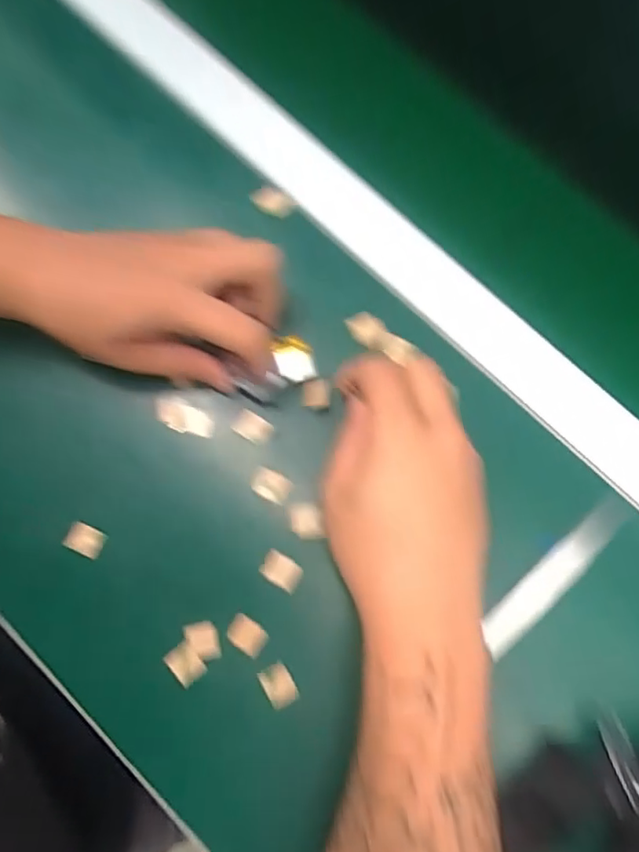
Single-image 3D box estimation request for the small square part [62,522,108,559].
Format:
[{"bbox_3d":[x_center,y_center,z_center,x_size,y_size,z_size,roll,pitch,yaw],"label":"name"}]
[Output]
[{"bbox_3d":[-0.135,0.066,0.337,0.020,0.009,0.016,24,78,6],"label":"small square part"}]

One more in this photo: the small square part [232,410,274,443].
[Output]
[{"bbox_3d":[-0.040,0.001,0.355,0.023,0.007,0.015,30,78,7],"label":"small square part"}]

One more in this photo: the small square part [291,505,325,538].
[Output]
[{"bbox_3d":[-0.007,0.056,0.341,0.018,0.008,0.019,0,76,0],"label":"small square part"}]

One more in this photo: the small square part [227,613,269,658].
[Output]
[{"bbox_3d":[-0.041,0.117,0.327,0.021,0.004,0.016,33,79,8],"label":"small square part"}]

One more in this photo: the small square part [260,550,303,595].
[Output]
[{"bbox_3d":[-0.022,0.083,0.335,0.024,0.004,0.016,30,78,7],"label":"small square part"}]

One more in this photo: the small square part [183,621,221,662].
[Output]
[{"bbox_3d":[-0.065,0.121,0.328,0.018,0.005,0.021,-13,76,-3],"label":"small square part"}]

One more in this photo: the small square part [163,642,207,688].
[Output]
[{"bbox_3d":[-0.074,0.133,0.326,0.016,0.005,0.021,-38,79,-8],"label":"small square part"}]

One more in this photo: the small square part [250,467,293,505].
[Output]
[{"bbox_3d":[-0.029,0.035,0.345,0.023,0.006,0.015,25,78,6],"label":"small square part"}]

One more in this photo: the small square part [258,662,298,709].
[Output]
[{"bbox_3d":[-0.022,0.143,0.323,0.016,0.005,0.022,-26,77,-6],"label":"small square part"}]

